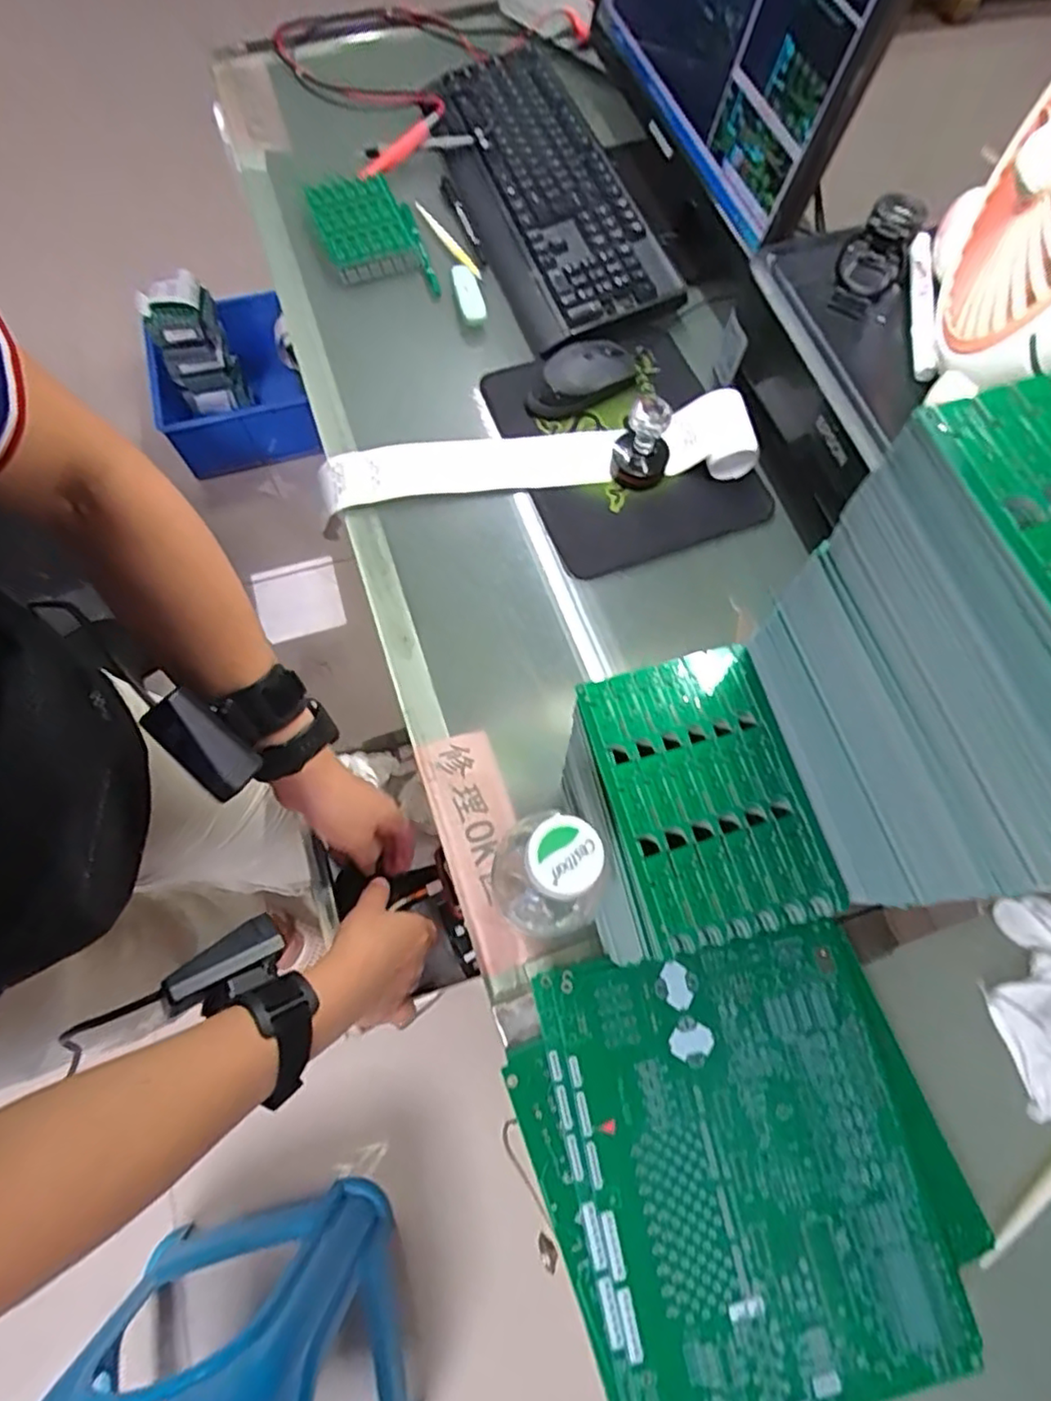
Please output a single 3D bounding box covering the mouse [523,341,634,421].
[{"bbox_3d":[0.052,-0.311,0.619,0.117,0.038,0.055,-27,73,-10],"label":"mouse"}]

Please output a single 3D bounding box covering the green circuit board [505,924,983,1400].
[{"bbox_3d":[0.125,0.288,0.401,0.232,0.011,0.246,-11,71,-5],"label":"green circuit board"}]

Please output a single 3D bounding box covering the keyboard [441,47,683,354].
[{"bbox_3d":[0.013,-0.567,0.712,0.162,0.041,0.438,-20,72,-8],"label":"keyboard"}]

